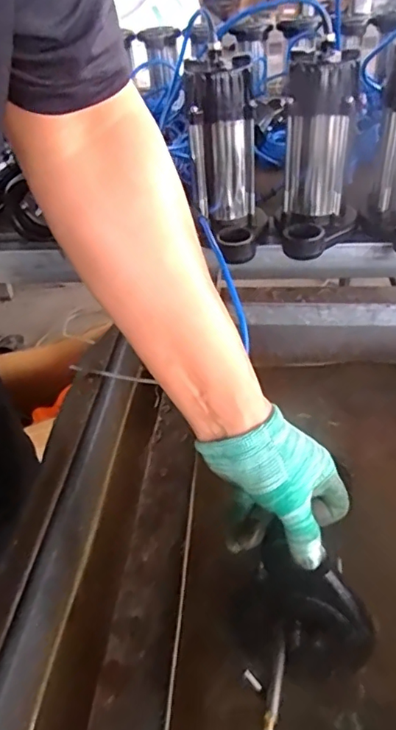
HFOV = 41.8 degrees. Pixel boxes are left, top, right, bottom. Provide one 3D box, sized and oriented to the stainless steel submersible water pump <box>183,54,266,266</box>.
[{"bbox_3d":[0.036,-0.266,0.689,0.087,0.226,0.095,-2,39,3],"label":"stainless steel submersible water pump"}]

